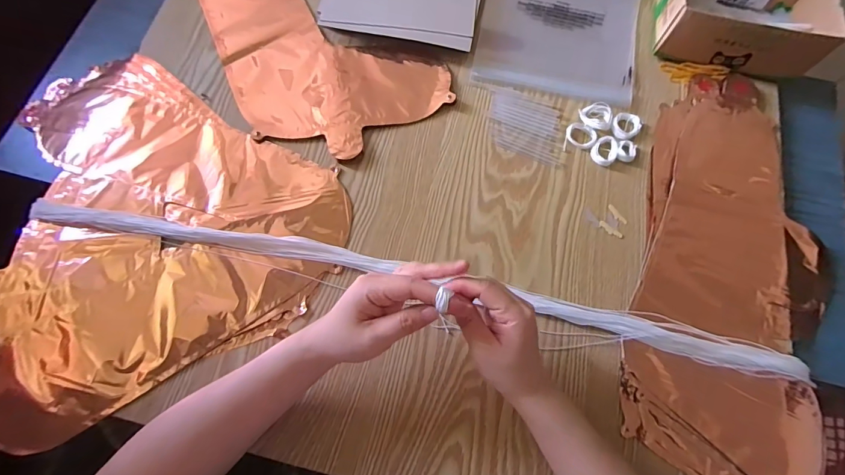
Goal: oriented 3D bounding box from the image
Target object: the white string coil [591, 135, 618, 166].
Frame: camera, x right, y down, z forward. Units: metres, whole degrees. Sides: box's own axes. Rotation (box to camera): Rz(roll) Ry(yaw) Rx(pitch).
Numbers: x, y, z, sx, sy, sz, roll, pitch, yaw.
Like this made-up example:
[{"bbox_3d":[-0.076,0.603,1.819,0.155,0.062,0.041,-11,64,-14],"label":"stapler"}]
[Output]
[{"bbox_3d":[0.212,-0.101,0.464,0.027,0.010,0.033,14,72,2],"label":"white string coil"}]

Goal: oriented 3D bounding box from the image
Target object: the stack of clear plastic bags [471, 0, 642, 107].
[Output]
[{"bbox_3d":[0.179,-0.278,0.528,0.202,0.008,0.208,11,72,1],"label":"stack of clear plastic bags"}]

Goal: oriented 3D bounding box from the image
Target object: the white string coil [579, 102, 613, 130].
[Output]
[{"bbox_3d":[0.209,-0.146,0.477,0.034,0.008,0.037,1,72,-2],"label":"white string coil"}]

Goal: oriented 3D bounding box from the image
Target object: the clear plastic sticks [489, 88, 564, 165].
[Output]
[{"bbox_3d":[0.126,-0.134,0.479,0.098,0.004,0.077,21,73,4],"label":"clear plastic sticks"}]

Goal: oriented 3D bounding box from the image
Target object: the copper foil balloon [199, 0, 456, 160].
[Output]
[{"bbox_3d":[-0.170,-0.266,0.508,0.213,0.007,0.402,-37,77,-13],"label":"copper foil balloon"}]

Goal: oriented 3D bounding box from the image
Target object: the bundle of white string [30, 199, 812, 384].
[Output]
[{"bbox_3d":[-0.015,0.043,0.411,0.796,0.017,0.034,12,72,1],"label":"bundle of white string"}]

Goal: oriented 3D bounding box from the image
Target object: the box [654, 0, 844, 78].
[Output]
[{"bbox_3d":[0.390,-0.280,0.496,0.183,0.069,0.137,13,72,2],"label":"box"}]

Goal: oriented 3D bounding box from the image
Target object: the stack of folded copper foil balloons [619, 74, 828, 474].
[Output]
[{"bbox_3d":[0.337,0.032,0.426,0.198,0.018,0.458,17,72,3],"label":"stack of folded copper foil balloons"}]

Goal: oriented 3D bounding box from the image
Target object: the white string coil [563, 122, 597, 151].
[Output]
[{"bbox_3d":[0.187,-0.118,0.471,0.034,0.010,0.036,1,72,-2],"label":"white string coil"}]

